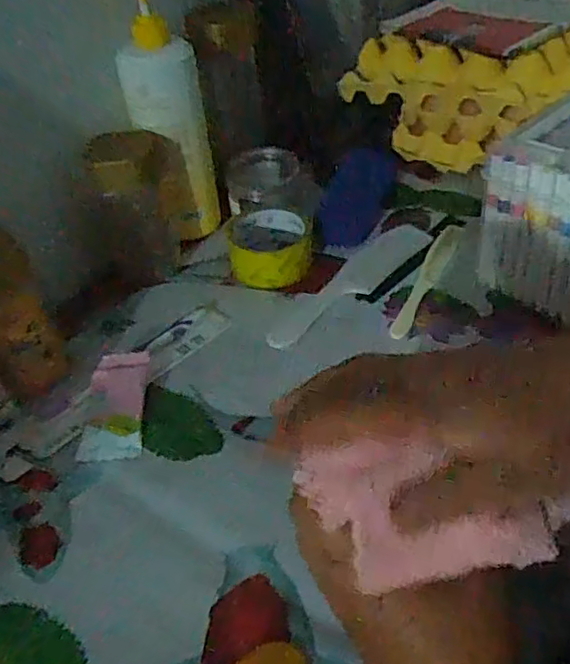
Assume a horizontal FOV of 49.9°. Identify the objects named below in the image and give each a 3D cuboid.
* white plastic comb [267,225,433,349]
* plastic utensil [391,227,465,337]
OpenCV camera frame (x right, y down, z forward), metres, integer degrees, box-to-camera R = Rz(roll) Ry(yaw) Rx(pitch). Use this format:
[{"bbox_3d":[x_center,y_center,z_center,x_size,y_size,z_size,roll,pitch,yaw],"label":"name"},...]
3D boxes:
[{"bbox_3d":[0.071,-0.051,0.623,0.053,0.006,0.231,24,51,30],"label":"white plastic comb"},{"bbox_3d":[0.149,-0.059,0.627,0.025,0.004,0.189,15,47,23],"label":"plastic utensil"}]

